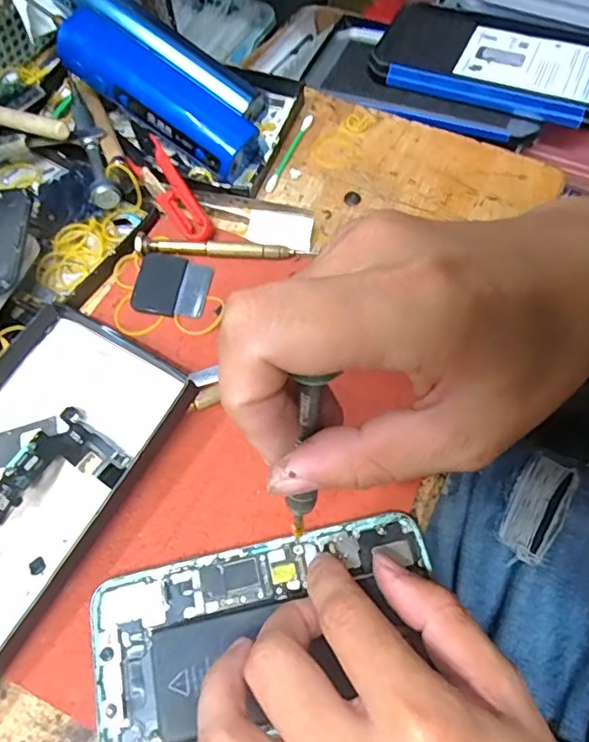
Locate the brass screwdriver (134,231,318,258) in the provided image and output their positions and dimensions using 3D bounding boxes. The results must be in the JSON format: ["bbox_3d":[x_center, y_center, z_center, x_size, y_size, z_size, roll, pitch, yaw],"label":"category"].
[{"bbox_3d":[-0.041,-0.073,0.331,0.103,0.011,0.012,2,63,2],"label":"brass screwdriver"}]

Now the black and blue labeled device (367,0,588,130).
[{"bbox_3d":[0.153,-0.234,0.419,0.177,0.018,0.102,24,66,12],"label":"black and blue labeled device"}]

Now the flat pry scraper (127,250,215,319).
[{"bbox_3d":[-0.071,-0.050,0.324,0.041,0.006,0.038,8,64,5],"label":"flat pry scraper"}]

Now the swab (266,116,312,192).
[{"bbox_3d":[-0.003,-0.149,0.381,0.006,0.005,0.072,21,66,11],"label":"swab"}]

